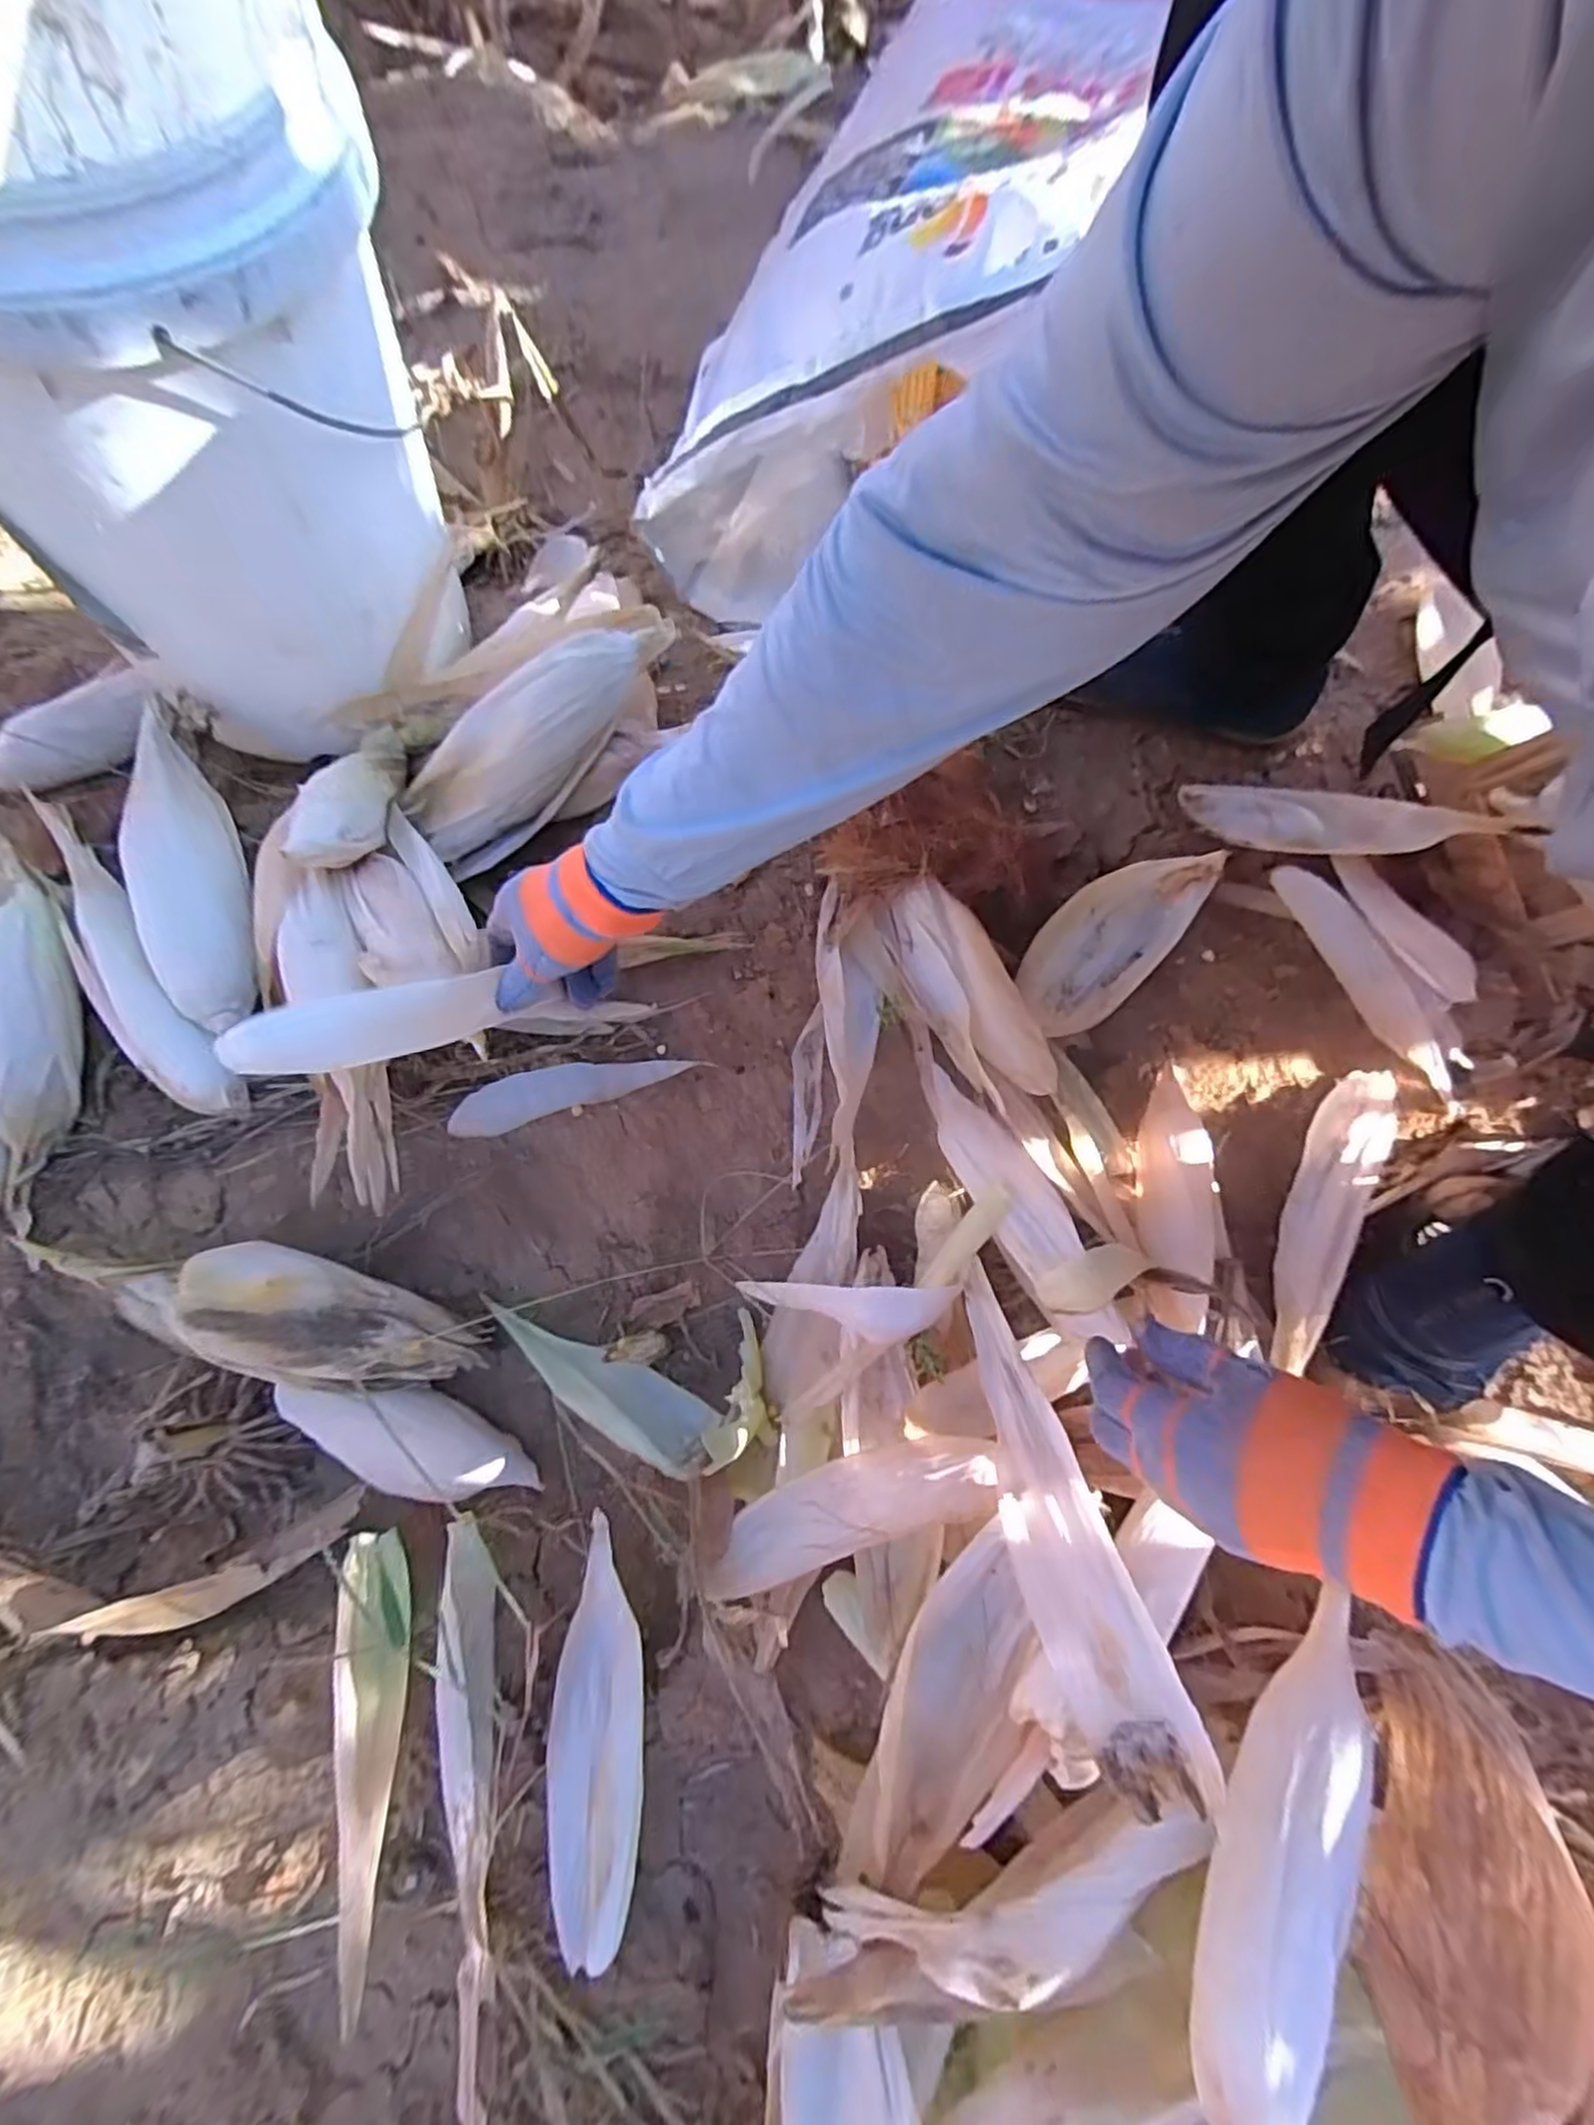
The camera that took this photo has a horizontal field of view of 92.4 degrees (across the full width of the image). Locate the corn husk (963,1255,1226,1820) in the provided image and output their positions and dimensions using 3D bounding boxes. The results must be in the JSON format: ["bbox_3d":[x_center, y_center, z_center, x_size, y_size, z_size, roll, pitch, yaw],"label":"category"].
[{"bbox_3d":[0.133,0.228,0.404,0.054,0.018,0.243,-14,56,-3],"label":"corn husk"}]

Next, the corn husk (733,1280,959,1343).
[{"bbox_3d":[0.029,0.160,0.501,0.143,0.024,0.035,0,73,18],"label":"corn husk"}]

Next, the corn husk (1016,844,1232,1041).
[{"bbox_3d":[0.242,-0.100,0.582,0.189,0.019,0.076,-44,76,-11],"label":"corn husk"}]

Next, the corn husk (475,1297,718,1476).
[{"bbox_3d":[-0.142,0.224,0.543,0.193,0.045,0.054,27,76,10],"label":"corn husk"}]

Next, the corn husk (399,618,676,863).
[{"bbox_3d":[-0.179,-0.233,0.533,0.224,0.054,0.060,-39,77,6],"label":"corn husk"}]

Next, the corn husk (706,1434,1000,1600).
[{"bbox_3d":[0.032,0.259,0.444,0.173,0.031,0.044,-25,74,8],"label":"corn husk"}]

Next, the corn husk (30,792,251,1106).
[{"bbox_3d":[-0.484,-0.076,0.553,0.065,0.047,0.279,-35,75,-8],"label":"corn husk"}]

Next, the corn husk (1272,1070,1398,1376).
[{"bbox_3d":[0.370,0.103,0.531,0.033,0.035,0.220,26,76,10],"label":"corn husk"}]

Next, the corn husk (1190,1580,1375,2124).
[{"bbox_3d":[0.223,0.353,0.348,0.042,0.034,0.198,33,61,10],"label":"corn husk"}]

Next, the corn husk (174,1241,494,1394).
[{"bbox_3d":[-0.302,0.172,0.497,0.187,0.050,0.079,20,74,-14],"label":"corn husk"}]

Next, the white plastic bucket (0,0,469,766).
[{"bbox_3d":[-0.362,-0.409,0.462,0.280,0.324,0.282,-1,73,2],"label":"white plastic bucket"}]

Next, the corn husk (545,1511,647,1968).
[{"bbox_3d":[-0.114,0.383,0.441,0.056,0.034,0.210,2,73,3],"label":"corn husk"}]

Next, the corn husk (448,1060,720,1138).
[{"bbox_3d":[-0.156,0.015,0.542,0.173,0.016,0.036,-19,73,-4],"label":"corn husk"}]

